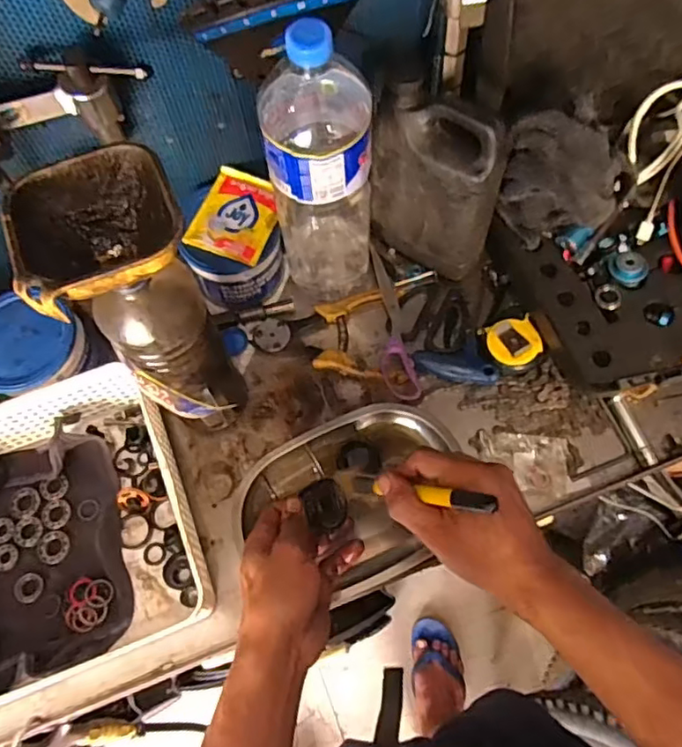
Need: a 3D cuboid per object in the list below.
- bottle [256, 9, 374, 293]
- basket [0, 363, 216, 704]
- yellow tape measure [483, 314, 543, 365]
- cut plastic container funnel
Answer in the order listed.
[{"bbox_3d":[-0.019,-0.181,0.540,0.086,0.305,0.106,-15,68,-3],"label":"bottle"},{"bbox_3d":[-0.301,0.154,0.536,0.326,0.080,0.253,-23,69,-7],"label":"basket"},{"bbox_3d":[0.179,-0.030,0.622,0.052,0.030,0.052,-20,68,-6],"label":"yellow tape measure"},{"bbox_3d":[-0.141,-0.081,0.355,0.090,0.053,0.095,-21,69,-6],"label":"cut plastic container funnel"}]

